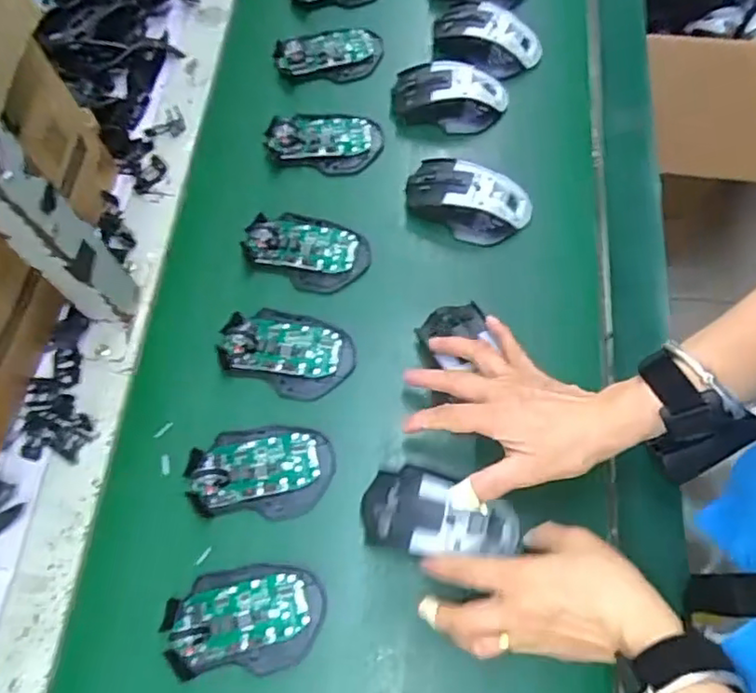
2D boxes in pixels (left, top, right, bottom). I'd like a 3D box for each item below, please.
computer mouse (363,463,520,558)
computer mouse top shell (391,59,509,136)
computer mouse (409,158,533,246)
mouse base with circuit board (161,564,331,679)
[{"bbox_3d":[0.044,0.124,0.469,0.117,0.030,0.063,8,67,17],"label":"computer mouse"},{"bbox_3d":[0.070,-0.254,0.634,0.116,0.029,0.075,6,67,6],"label":"computer mouse top shell"},{"bbox_3d":[0.083,-0.135,0.584,0.112,0.039,0.058,16,69,15],"label":"computer mouse"},{"bbox_3d":[-0.098,0.196,0.454,0.113,0.023,0.070,-7,65,5],"label":"mouse base with circuit board"}]

